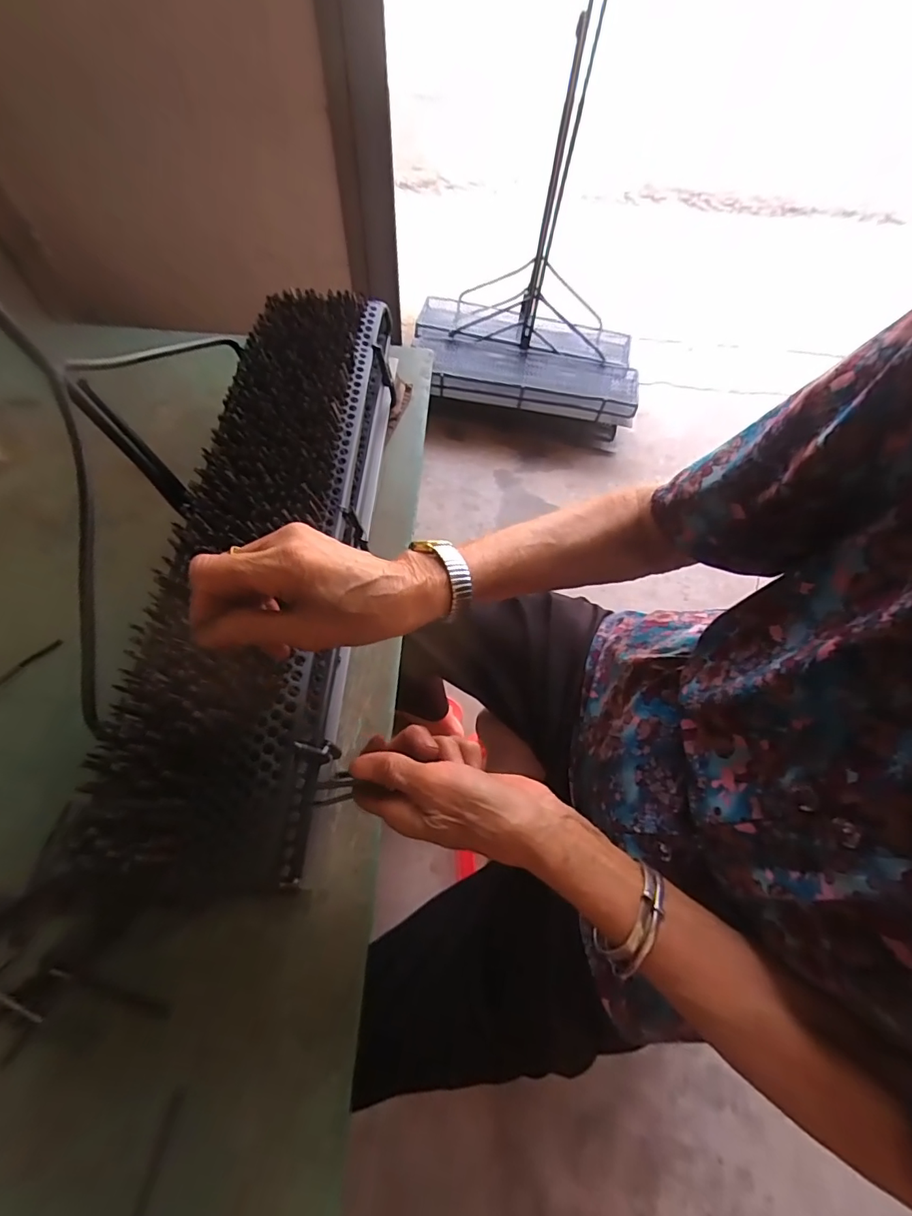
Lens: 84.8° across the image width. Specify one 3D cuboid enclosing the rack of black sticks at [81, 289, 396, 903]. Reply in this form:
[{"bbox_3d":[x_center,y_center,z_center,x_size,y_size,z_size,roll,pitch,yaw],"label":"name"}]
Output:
[{"bbox_3d":[-0.159,-0.075,0.464,0.146,0.094,0.594,5,64,0],"label":"rack of black sticks"}]

